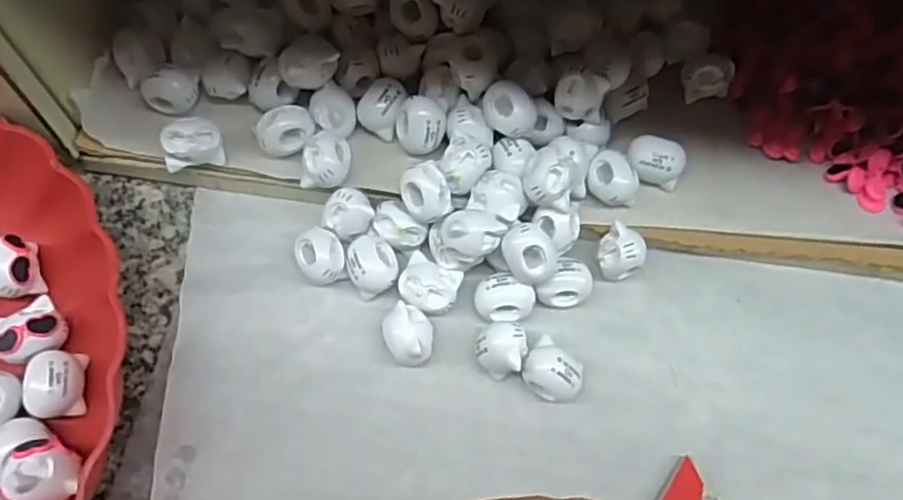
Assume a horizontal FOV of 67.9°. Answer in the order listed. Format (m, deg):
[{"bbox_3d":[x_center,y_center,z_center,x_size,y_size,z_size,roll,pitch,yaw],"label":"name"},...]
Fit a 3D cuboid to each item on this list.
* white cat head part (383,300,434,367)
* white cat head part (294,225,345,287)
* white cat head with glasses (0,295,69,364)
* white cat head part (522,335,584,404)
[{"bbox_3d":[-0.018,0.037,0.283,0.020,0.018,0.026,-6,66,-3],"label":"white cat head part"},{"bbox_3d":[-0.057,0.004,0.296,0.020,0.016,0.025,-18,67,-8],"label":"white cat head part"},{"bbox_3d":[-0.171,0.034,0.274,0.024,0.020,0.024,-37,71,-15],"label":"white cat head with glasses"},{"bbox_3d":[0.043,0.052,0.281,0.024,0.021,0.020,34,69,11],"label":"white cat head part"}]

